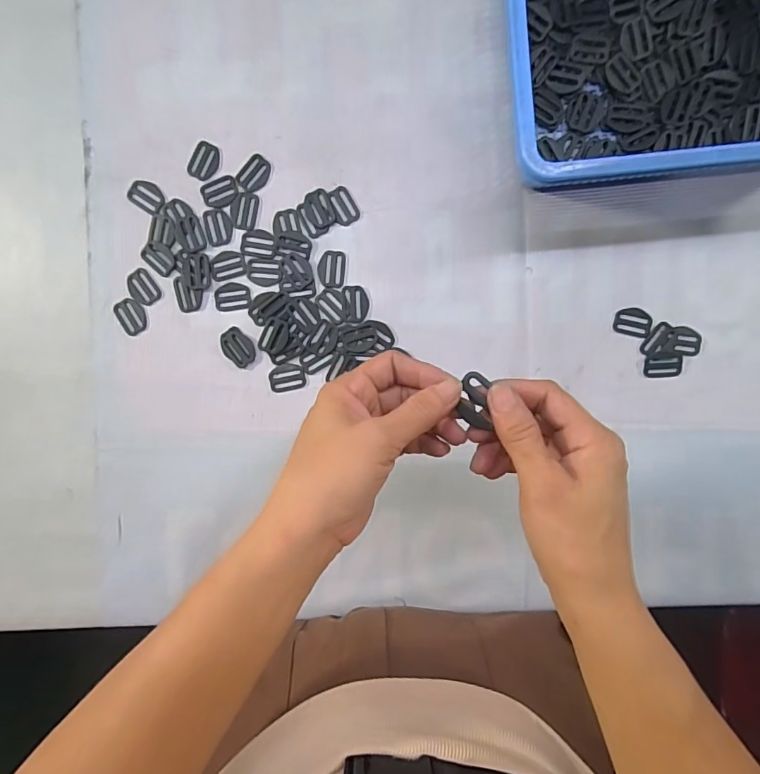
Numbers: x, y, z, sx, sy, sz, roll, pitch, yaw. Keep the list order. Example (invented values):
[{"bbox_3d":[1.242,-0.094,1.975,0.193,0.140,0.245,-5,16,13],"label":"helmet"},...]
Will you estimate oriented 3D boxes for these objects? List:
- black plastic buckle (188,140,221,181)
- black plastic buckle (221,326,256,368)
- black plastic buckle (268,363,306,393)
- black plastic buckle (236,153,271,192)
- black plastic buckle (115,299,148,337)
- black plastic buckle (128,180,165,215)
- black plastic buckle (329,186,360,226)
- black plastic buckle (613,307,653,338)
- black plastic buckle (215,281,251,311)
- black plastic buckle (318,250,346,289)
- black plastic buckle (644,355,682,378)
[{"bbox_3d":[-0.156,-0.200,0.423,0.023,0.004,0.032,26,95,-1],"label":"black plastic buckle"},{"bbox_3d":[-0.128,-0.036,0.428,0.026,0.004,0.035,-42,93,4],"label":"black plastic buckle"},{"bbox_3d":[-0.083,-0.009,0.431,0.032,0.004,0.024,-12,95,2],"label":"black plastic buckle"},{"bbox_3d":[-0.111,-0.189,0.422,0.022,0.004,0.032,38,95,-2],"label":"black plastic buckle"},{"bbox_3d":[-0.225,-0.065,0.434,0.023,0.006,0.032,-31,94,4],"label":"black plastic buckle"},{"bbox_3d":[-0.209,-0.171,0.427,0.033,0.005,0.024,35,95,-2],"label":"black plastic buckle"},{"bbox_3d":[-0.033,-0.160,0.420,0.021,0.004,0.032,-30,94,4],"label":"black plastic buckle"},{"bbox_3d":[0.223,-0.058,0.419,0.031,0.004,0.024,11,95,0],"label":"black plastic buckle"},{"bbox_3d":[-0.132,-0.082,0.430,0.033,0.004,0.026,-2,95,2],"label":"black plastic buckle"},{"bbox_3d":[-0.043,-0.105,0.426,0.023,0.004,0.033,6,95,1],"label":"black plastic buckle"},{"bbox_3d":[0.250,-0.018,0.420,0.033,0.004,0.020,-3,95,2],"label":"black plastic buckle"}]

